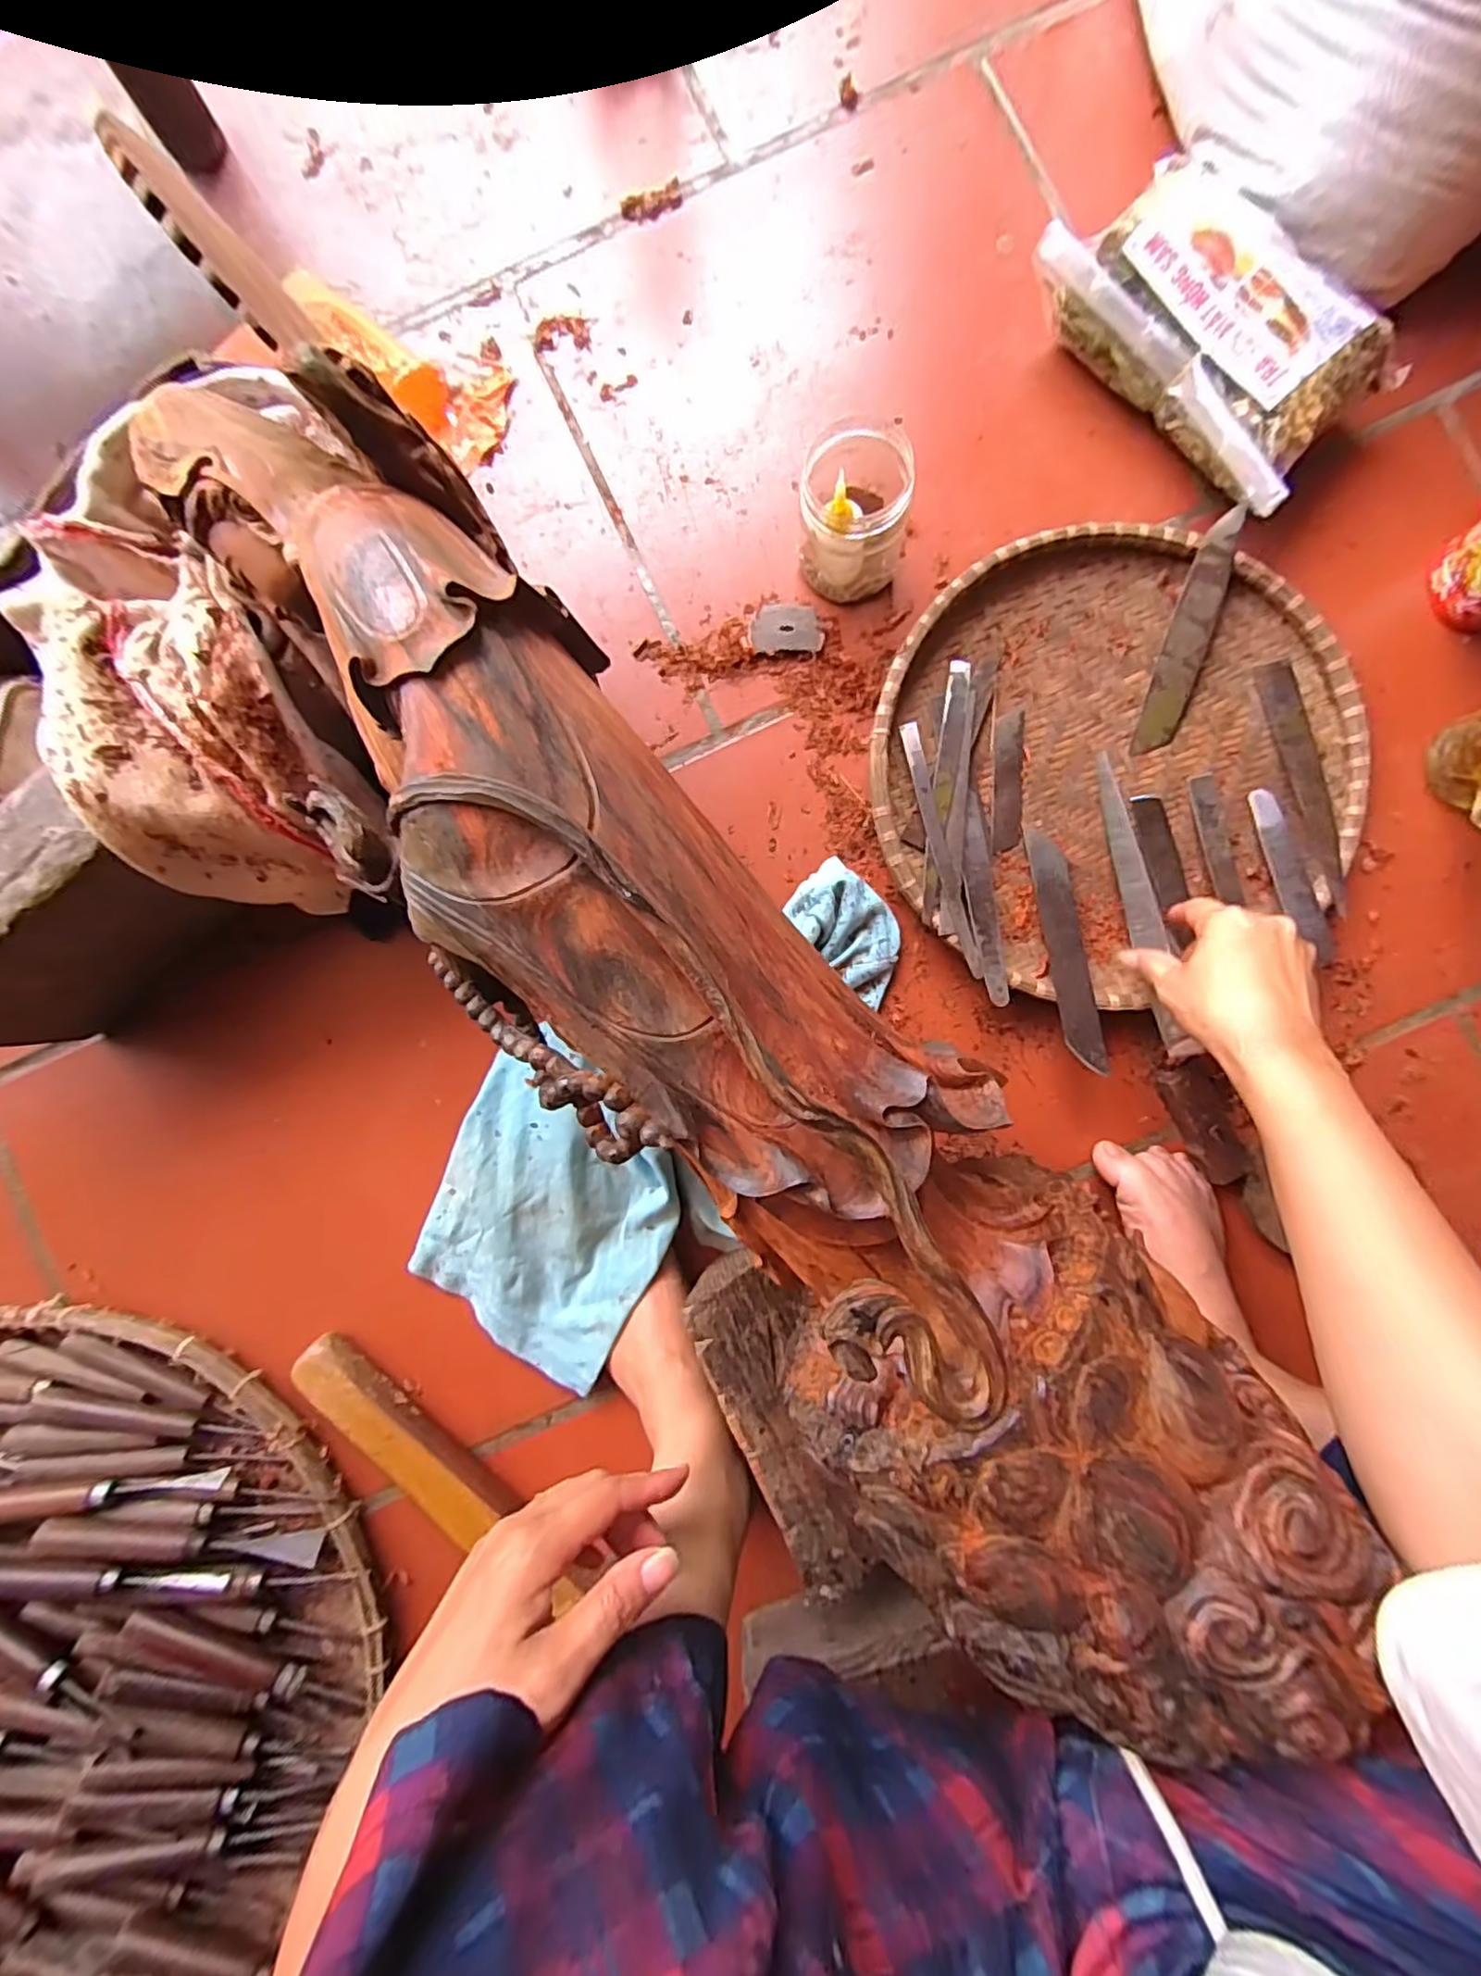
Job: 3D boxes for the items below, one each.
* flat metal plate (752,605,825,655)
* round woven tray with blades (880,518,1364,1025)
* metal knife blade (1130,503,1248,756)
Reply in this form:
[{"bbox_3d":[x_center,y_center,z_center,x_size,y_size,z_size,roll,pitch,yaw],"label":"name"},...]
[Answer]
[{"bbox_3d":[0.036,-0.271,0.496,0.052,0.005,0.035,-3,87,2],"label":"flat metal plate"},{"bbox_3d":[0.263,-0.163,0.472,0.334,0.032,0.313,0,87,2],"label":"round woven tray with blades"},{"bbox_3d":[0.323,-0.254,0.473,0.030,0.007,0.168,16,96,11],"label":"metal knife blade"}]

